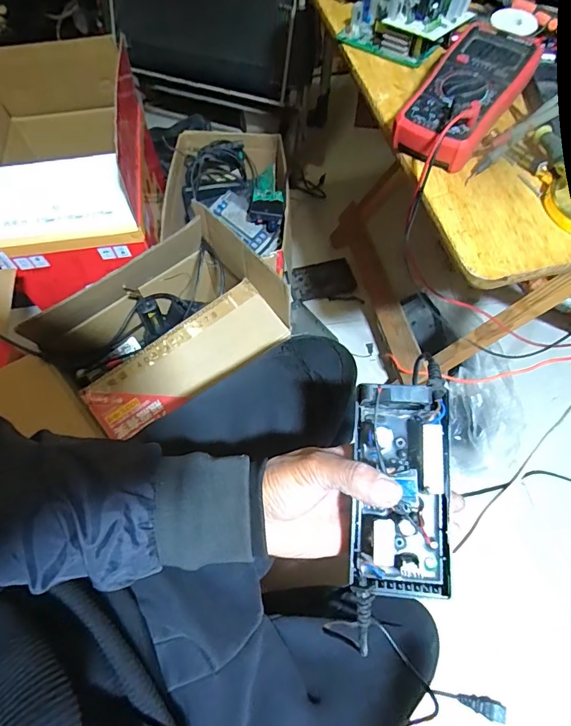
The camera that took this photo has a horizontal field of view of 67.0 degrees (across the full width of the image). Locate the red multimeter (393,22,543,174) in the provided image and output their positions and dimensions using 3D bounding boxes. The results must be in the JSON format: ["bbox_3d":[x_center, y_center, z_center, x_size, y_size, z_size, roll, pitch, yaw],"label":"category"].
[{"bbox_3d":[0.195,-0.293,0.474,0.093,0.049,0.196,33,69,16],"label":"red multimeter"}]

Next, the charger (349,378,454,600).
[{"bbox_3d":[0.088,0.092,0.323,0.071,0.036,0.150,2,82,3],"label":"charger"}]

